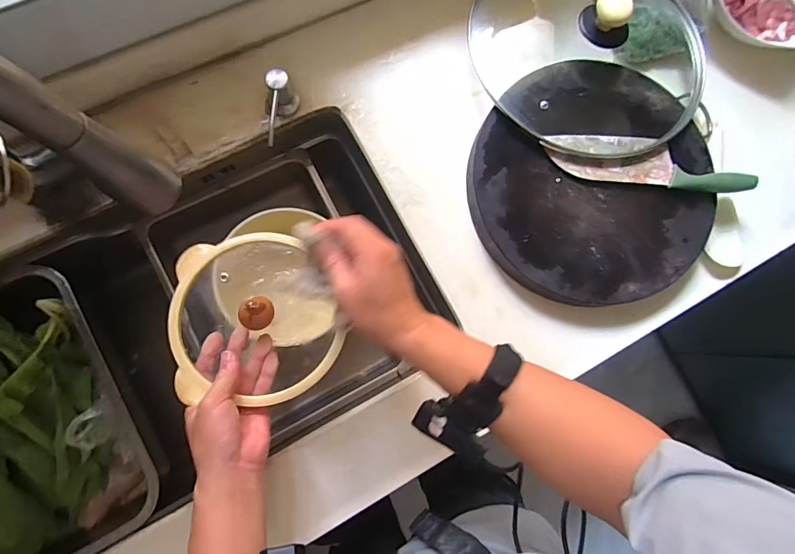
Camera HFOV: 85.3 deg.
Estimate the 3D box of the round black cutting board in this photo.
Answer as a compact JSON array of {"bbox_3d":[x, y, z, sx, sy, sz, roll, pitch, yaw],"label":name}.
[{"bbox_3d":[0.254,-0.123,0.574,0.315,0.055,0.304,1,82,-5],"label":"round black cutting board"}]

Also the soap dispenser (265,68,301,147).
[{"bbox_3d":[-0.143,-0.204,0.542,0.033,0.053,0.090,-1,82,-6],"label":"soap dispenser"}]

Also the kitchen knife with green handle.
[{"bbox_3d":[0.322,-0.150,0.553,0.262,0.031,0.061,6,81,-5],"label":"kitchen knife with green handle"}]

